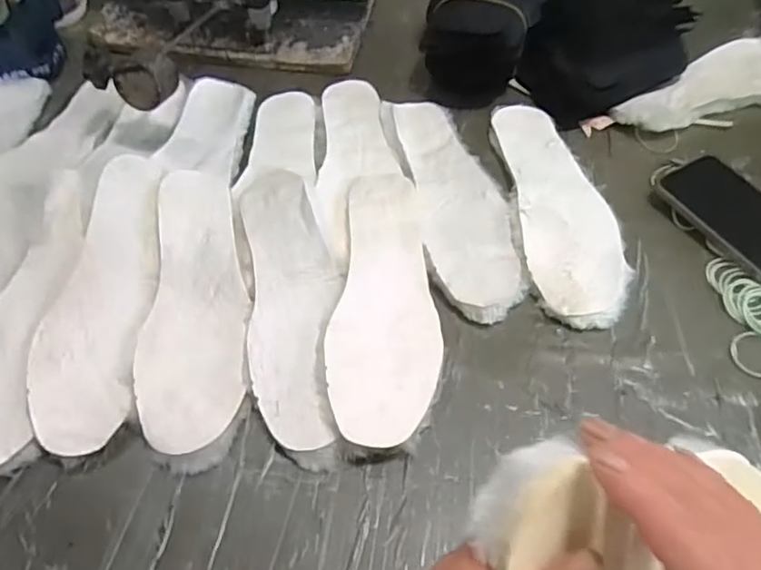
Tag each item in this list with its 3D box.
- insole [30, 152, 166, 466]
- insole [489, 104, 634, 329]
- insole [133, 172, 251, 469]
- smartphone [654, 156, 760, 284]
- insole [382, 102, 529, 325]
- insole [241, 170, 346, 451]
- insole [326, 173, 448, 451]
[{"bbox_3d":[-0.230,0.001,0.490,0.072,0.030,0.265,0,56,-4],"label":"insole"},{"bbox_3d":[0.167,-0.082,0.565,0.088,0.012,0.271,-4,54,-3],"label":"insole"},{"bbox_3d":[-0.153,0.013,0.499,0.084,0.018,0.276,-4,54,-3],"label":"insole"},{"bbox_3d":[0.330,-0.059,0.539,0.078,0.011,0.156,-28,58,-12],"label":"smartphone"},{"bbox_3d":[0.072,-0.085,0.576,0.085,0.017,0.277,-8,54,-6],"label":"insole"},{"bbox_3d":[-0.073,0.006,0.500,0.076,0.014,0.263,-7,59,-7],"label":"insole"},{"bbox_3d":[0.005,0.005,0.504,0.087,0.021,0.268,1,54,1],"label":"insole"}]

